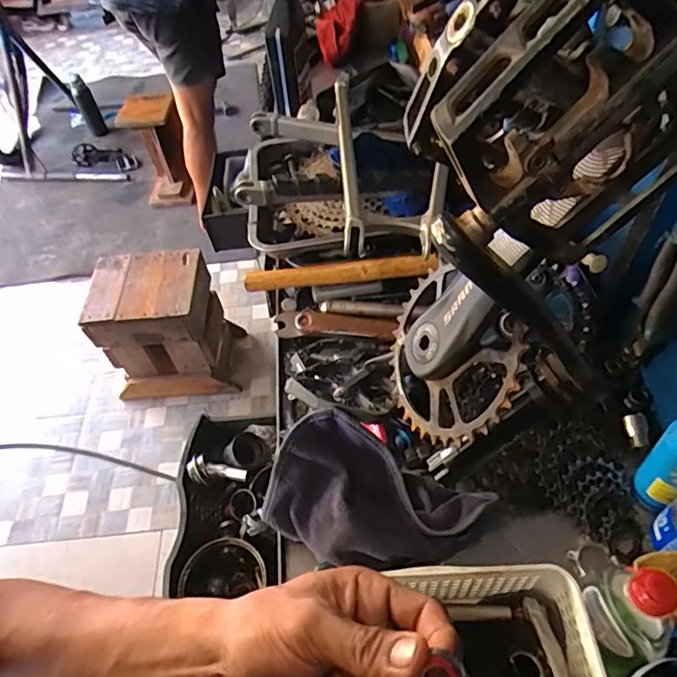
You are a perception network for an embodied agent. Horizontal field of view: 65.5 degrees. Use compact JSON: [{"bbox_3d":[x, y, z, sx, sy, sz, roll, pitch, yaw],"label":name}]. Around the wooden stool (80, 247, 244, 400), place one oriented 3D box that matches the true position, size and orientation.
[{"bbox_3d":[-0.521,-0.033,1.614,0.337,0.398,0.255,-4,52,2],"label":"wooden stool"}]

